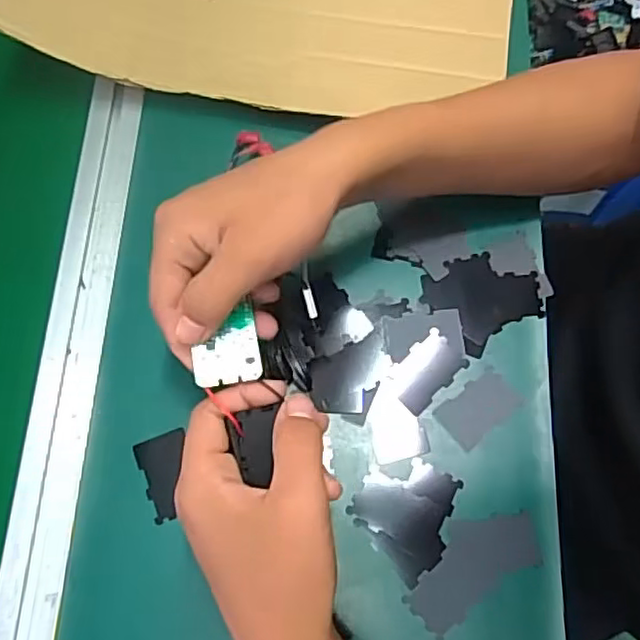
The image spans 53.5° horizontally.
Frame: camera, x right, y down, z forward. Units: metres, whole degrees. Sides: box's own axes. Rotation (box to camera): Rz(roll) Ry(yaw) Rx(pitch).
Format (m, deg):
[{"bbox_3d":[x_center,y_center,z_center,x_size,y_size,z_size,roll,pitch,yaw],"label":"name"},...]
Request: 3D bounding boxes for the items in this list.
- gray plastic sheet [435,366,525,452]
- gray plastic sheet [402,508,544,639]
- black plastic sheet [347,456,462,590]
[{"bbox_3d":[0.104,0.057,0.415,0.052,0.004,0.032,-36,77,-11],"label":"gray plastic sheet"},{"bbox_3d":[0.092,0.146,0.384,0.089,0.004,0.045,-31,76,-10],"label":"gray plastic sheet"},{"bbox_3d":[0.052,0.118,0.392,0.060,0.004,0.067,27,74,7],"label":"black plastic sheet"}]

